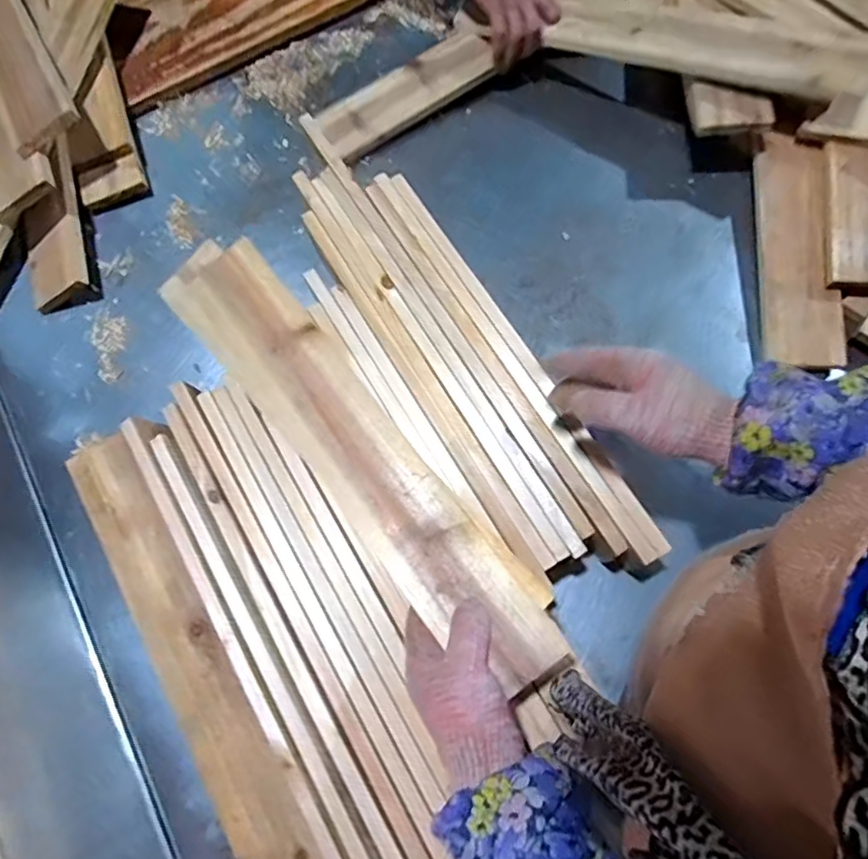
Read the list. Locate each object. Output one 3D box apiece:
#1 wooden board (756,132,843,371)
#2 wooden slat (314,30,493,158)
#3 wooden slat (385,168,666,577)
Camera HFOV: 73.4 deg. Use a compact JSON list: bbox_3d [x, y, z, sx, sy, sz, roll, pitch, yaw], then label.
[{"bbox_3d":[0.418,-0.208,0.669,0.073,0.020,0.280,2,74,16],"label":"wooden board"},{"bbox_3d":[-0.037,-0.435,0.748,0.235,0.022,0.077,-31,82,-8],"label":"wooden slat"},{"bbox_3d":[0.084,-0.083,0.590,0.027,0.010,0.472,-29,74,-9],"label":"wooden slat"}]

